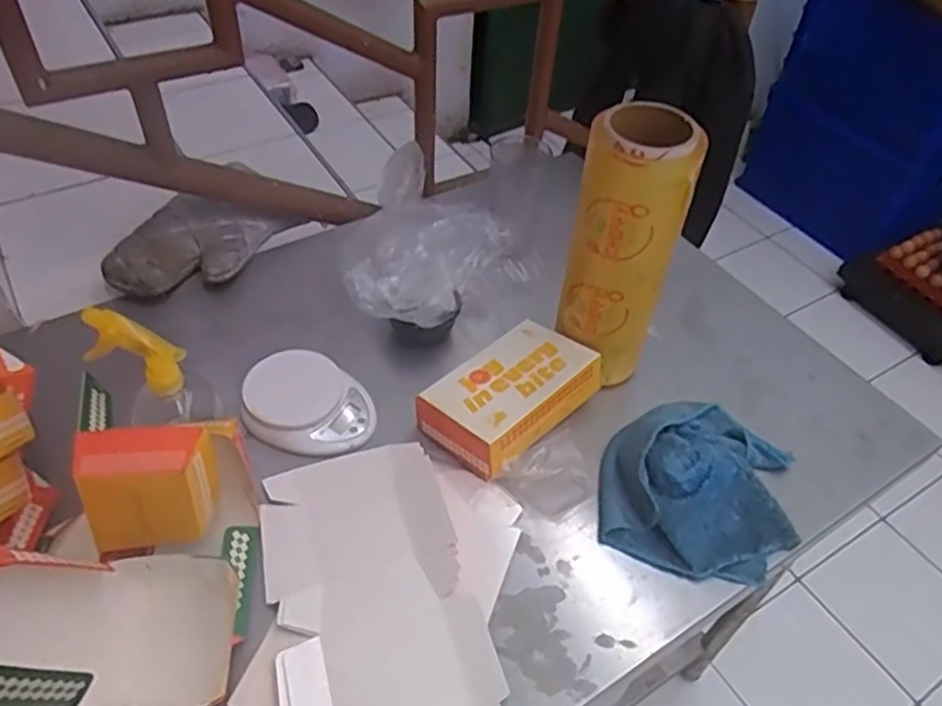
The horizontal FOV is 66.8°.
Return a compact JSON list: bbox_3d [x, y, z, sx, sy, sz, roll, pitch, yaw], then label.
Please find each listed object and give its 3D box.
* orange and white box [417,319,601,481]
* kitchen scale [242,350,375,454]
[{"bbox_3d":[0.040,0.044,0.787,0.183,0.061,0.116,-33,58,-30],"label":"orange and white box"},{"bbox_3d":[-0.179,0.055,0.794,0.142,0.028,0.112,23,50,16],"label":"kitchen scale"}]

